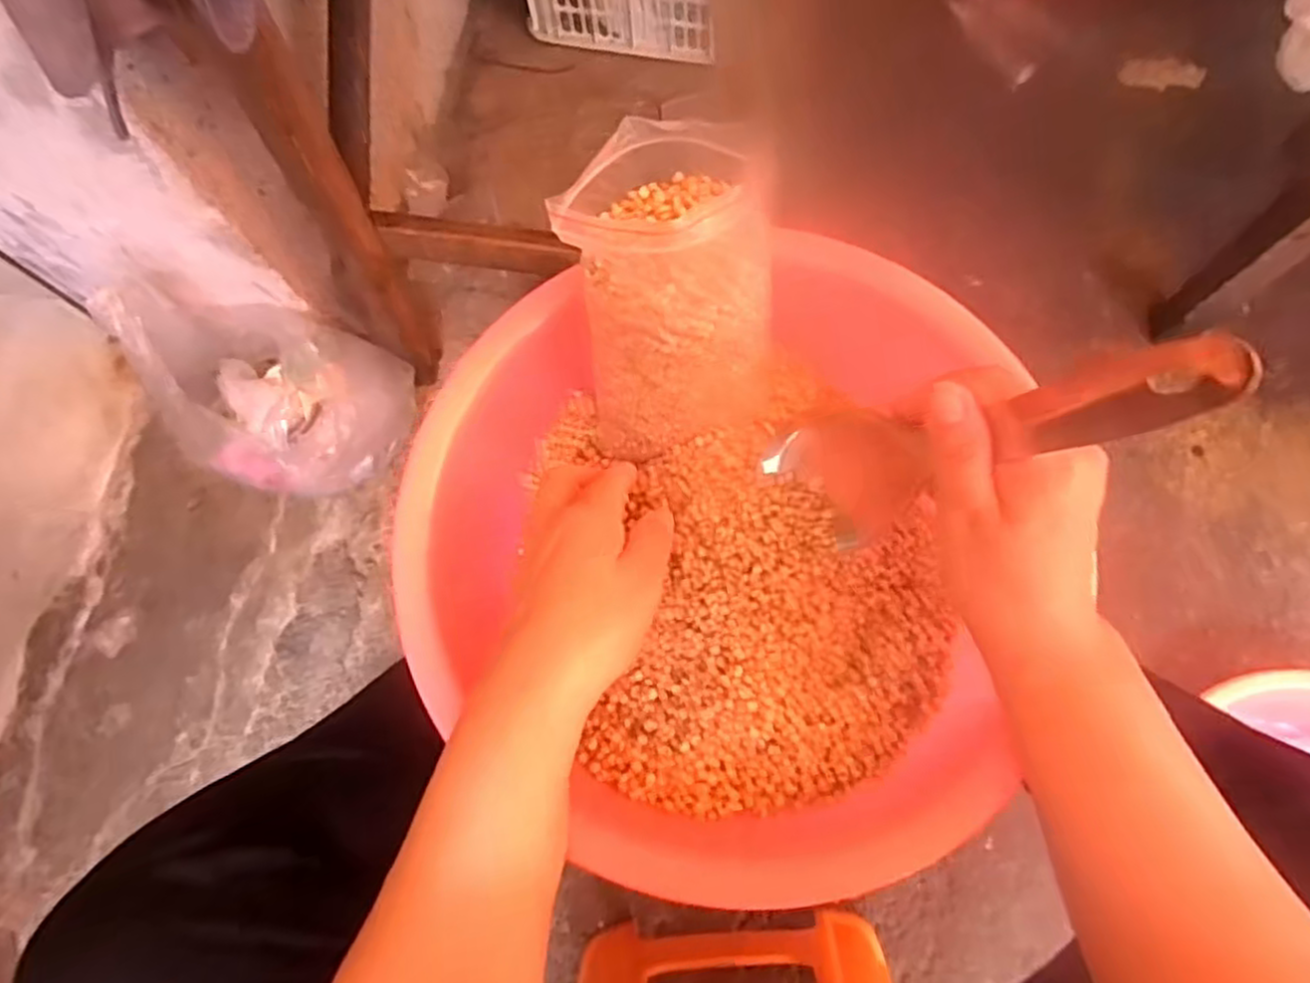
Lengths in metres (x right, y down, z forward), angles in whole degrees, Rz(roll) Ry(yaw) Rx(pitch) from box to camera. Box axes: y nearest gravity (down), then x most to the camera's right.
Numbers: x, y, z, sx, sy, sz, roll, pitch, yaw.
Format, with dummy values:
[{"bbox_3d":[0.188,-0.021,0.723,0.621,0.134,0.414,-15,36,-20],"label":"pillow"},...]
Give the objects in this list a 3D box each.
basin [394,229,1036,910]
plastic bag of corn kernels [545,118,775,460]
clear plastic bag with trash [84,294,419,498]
[{"bbox_3d":[0.035,0.005,0.393,0.300,0.089,0.360,13,73,8],"label":"basin"},{"bbox_3d":[0.011,-0.092,0.375,0.101,0.168,0.082,-19,54,-9],"label":"plastic bag of corn kernels"},{"bbox_3d":[-0.446,-0.118,0.774,0.233,0.261,0.185,3,72,5],"label":"clear plastic bag with trash"}]

